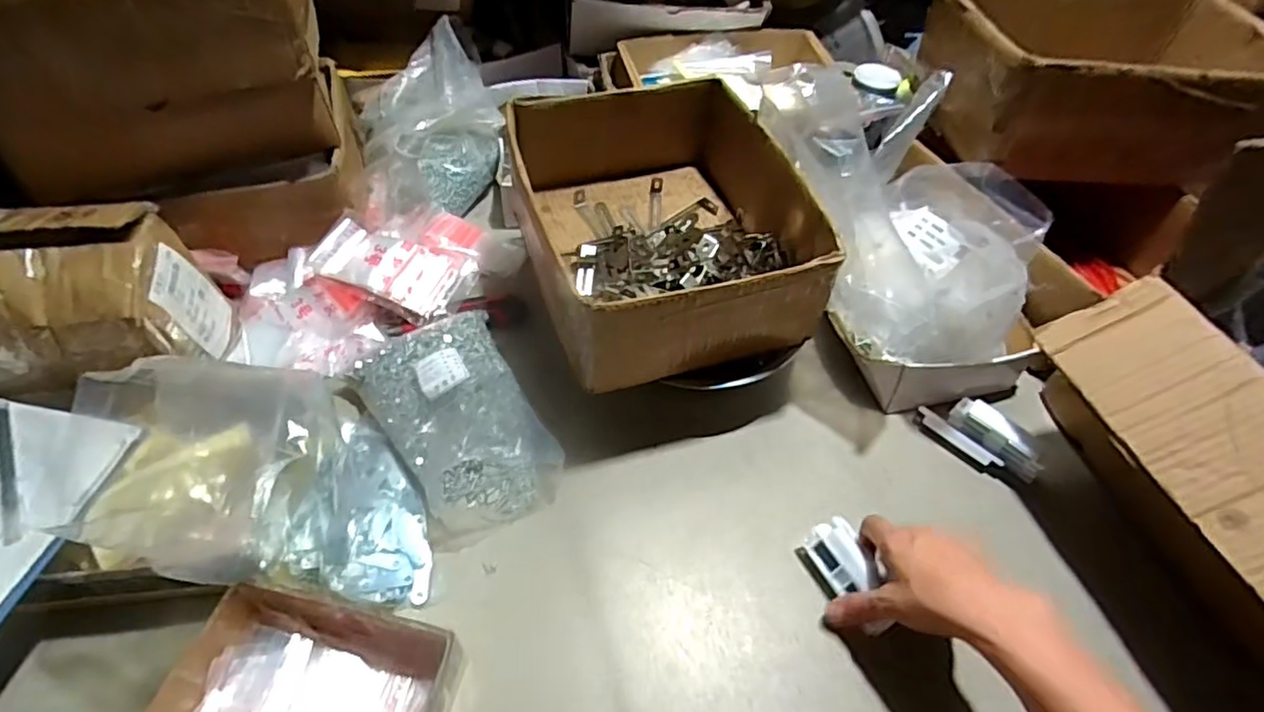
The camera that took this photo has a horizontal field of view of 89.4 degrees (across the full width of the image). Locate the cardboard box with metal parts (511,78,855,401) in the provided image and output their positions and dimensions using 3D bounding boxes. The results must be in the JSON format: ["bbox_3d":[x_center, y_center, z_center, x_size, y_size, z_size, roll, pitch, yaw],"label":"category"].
[{"bbox_3d":[0.031,-0.138,0.656,0.243,0.117,0.309,-13,54,-13],"label":"cardboard box with metal parts"}]

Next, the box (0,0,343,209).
[{"bbox_3d":[-0.491,-0.328,0.645,0.329,0.229,0.250,-15,54,-15],"label":"box"}]

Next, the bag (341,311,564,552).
[{"bbox_3d":[-0.166,0.054,0.618,0.146,0.087,0.220,-26,57,-22],"label":"bag"}]

